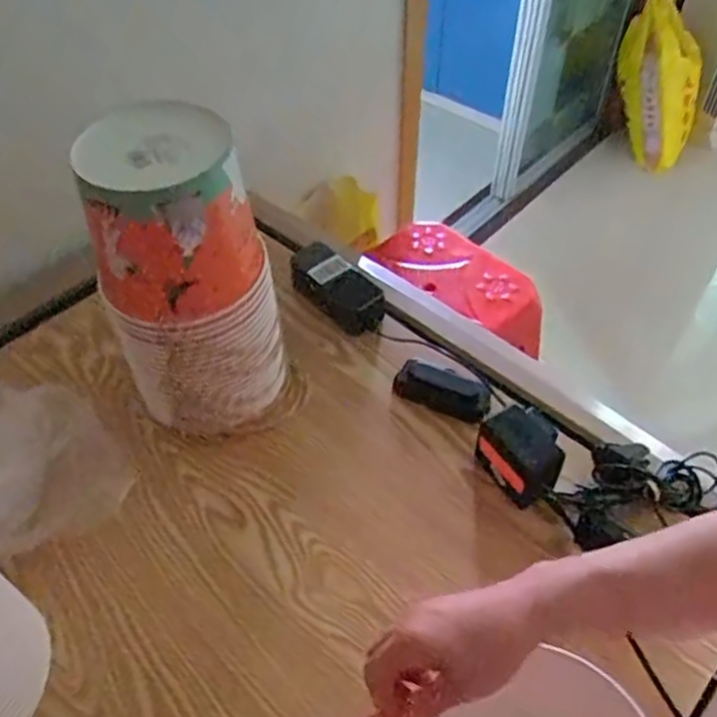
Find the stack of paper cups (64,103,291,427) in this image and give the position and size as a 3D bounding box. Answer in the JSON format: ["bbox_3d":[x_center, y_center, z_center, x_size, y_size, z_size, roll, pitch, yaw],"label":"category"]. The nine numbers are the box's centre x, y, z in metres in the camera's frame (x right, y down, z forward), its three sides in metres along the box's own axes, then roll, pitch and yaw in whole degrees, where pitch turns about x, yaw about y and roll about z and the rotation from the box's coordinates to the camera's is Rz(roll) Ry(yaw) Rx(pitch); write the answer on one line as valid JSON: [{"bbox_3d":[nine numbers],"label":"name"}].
[{"bbox_3d":[-0.159,-0.066,0.671,0.154,0.305,0.141,-9,50,-10],"label":"stack of paper cups"}]

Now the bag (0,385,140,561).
[{"bbox_3d":[-0.348,0.089,0.682,0.166,0.082,0.208,-36,59,-28],"label":"bag"}]

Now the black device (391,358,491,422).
[{"bbox_3d":[0.095,0.034,0.759,0.112,0.029,0.043,26,53,20],"label":"black device"}]

